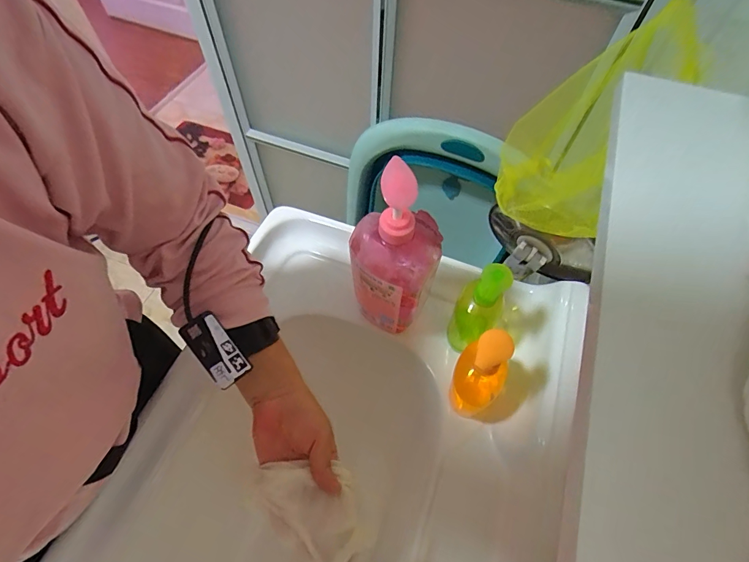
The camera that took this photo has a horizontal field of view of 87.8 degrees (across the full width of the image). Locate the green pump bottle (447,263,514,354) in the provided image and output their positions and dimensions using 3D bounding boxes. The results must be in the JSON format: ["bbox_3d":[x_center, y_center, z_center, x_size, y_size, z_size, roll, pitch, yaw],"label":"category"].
[{"bbox_3d":[0.129,0.031,0.484,0.057,0.157,0.058,1,59,-1],"label":"green pump bottle"}]

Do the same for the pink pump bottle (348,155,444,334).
[{"bbox_3d":[0.020,-0.022,0.444,0.099,0.252,0.068,14,60,7],"label":"pink pump bottle"}]

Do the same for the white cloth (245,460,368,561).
[{"bbox_3d":[-0.057,0.211,0.370,0.112,0.018,0.078,35,64,18],"label":"white cloth"}]

